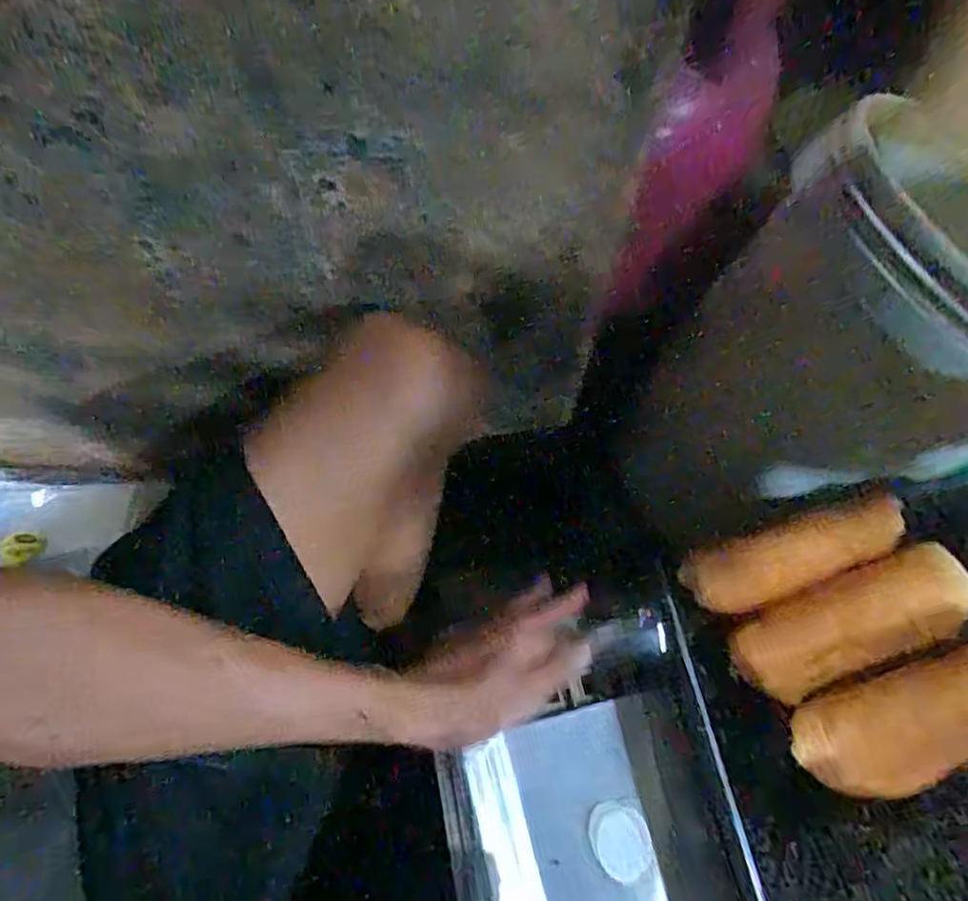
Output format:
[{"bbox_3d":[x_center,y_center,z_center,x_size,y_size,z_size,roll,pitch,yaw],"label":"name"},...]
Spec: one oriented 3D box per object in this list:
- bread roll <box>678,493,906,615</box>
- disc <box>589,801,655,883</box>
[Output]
[{"bbox_3d":[0.201,0.072,0.425,0.135,0.032,0.046,-21,65,9],"label":"bread roll"},{"bbox_3d":[0.090,0.257,0.423,0.038,0.006,0.045,-18,65,-10],"label":"disc"}]

